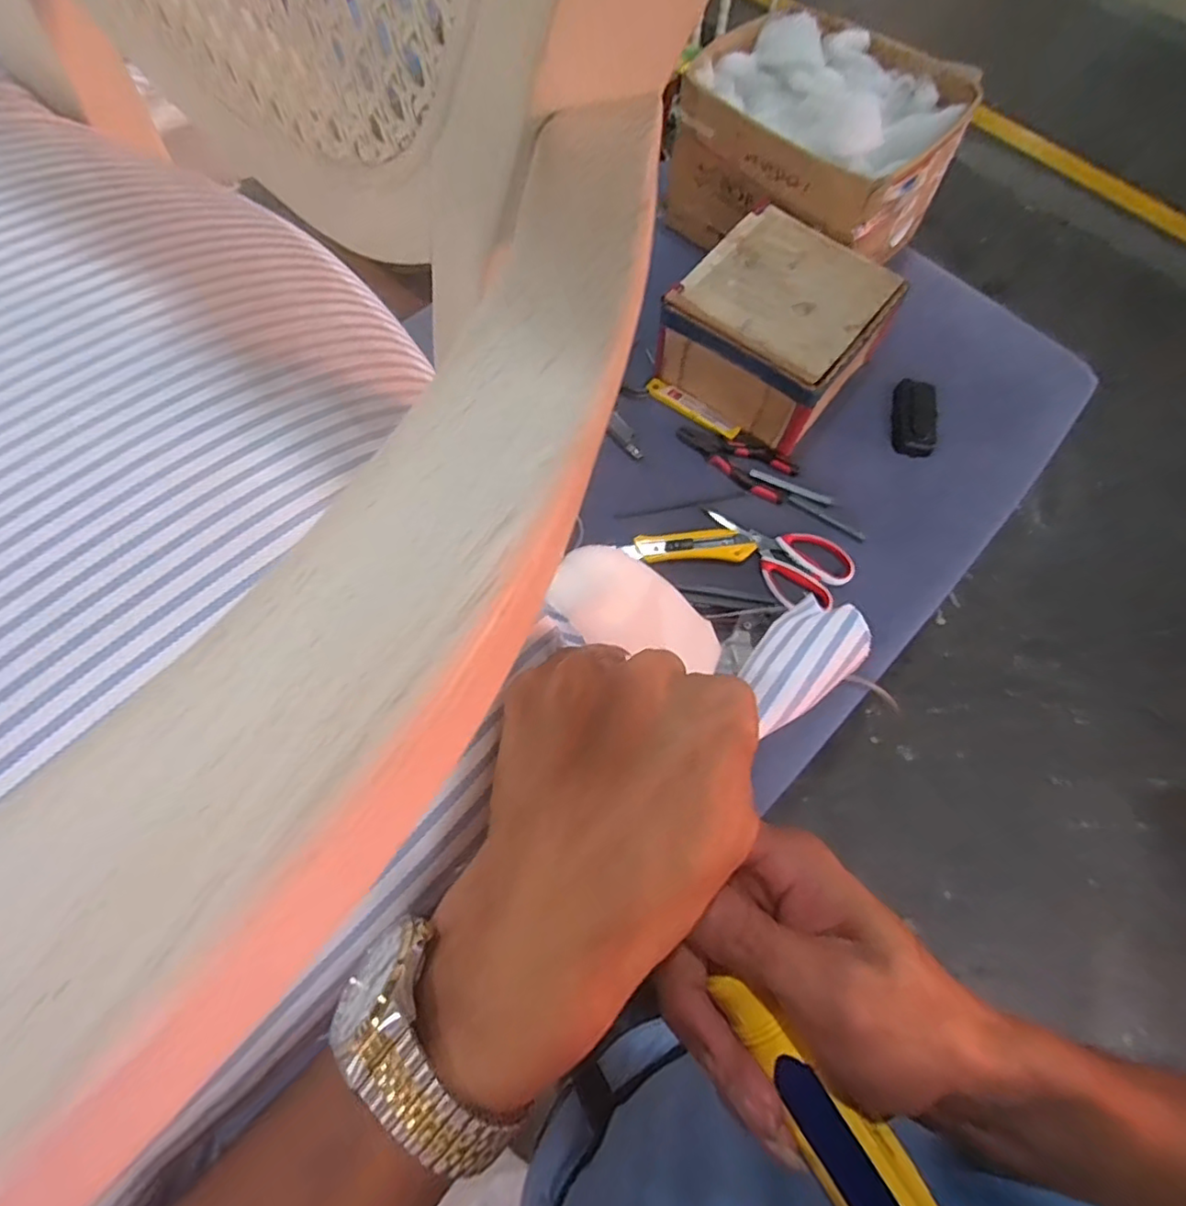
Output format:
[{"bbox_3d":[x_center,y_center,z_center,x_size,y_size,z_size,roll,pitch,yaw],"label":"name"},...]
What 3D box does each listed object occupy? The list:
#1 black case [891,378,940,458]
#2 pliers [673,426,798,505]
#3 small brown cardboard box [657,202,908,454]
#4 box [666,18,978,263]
[{"bbox_3d":[0.423,-0.245,0.838,0.049,0.027,0.114,10,67,2],"label":"black case"},{"bbox_3d":[0.186,-0.191,0.802,0.150,0.010,0.073,40,71,14],"label":"pliers"},{"bbox_3d":[0.231,-0.347,0.810,0.218,0.123,0.222,35,70,12],"label":"small brown cardboard box"},{"bbox_3d":[0.297,-0.621,0.883,0.335,0.186,0.284,37,70,13],"label":"box"}]

